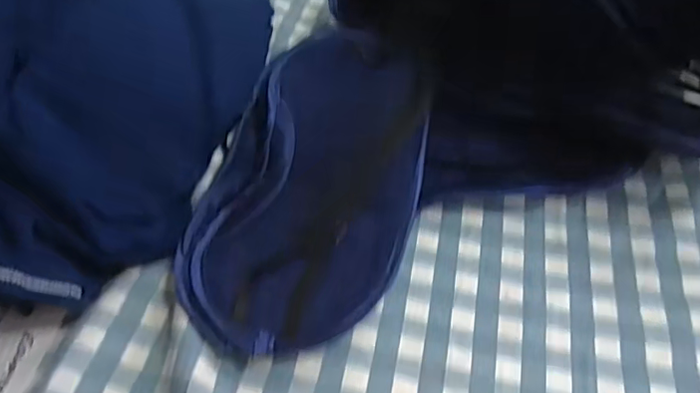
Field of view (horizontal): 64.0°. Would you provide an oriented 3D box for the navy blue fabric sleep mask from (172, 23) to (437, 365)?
[{"bbox_3d":[-0.016,-0.009,0.270,0.094,0.035,0.172,10,52,9],"label":"navy blue fabric sleep mask"}]

